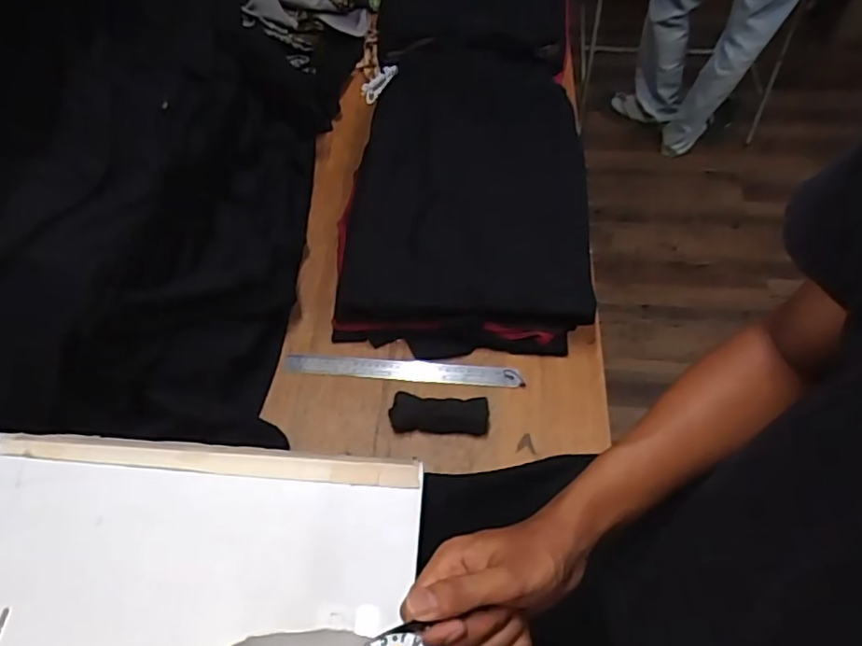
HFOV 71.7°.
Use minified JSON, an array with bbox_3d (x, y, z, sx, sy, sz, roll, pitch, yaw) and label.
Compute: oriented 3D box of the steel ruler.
[{"bbox_3d":[-0.039,0.065,0.824,0.323,0.007,0.032,3,66,4],"label":"steel ruler"}]

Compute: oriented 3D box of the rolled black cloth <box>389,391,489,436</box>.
[{"bbox_3d":[0.012,0.118,0.781,0.123,0.024,0.046,1,58,2],"label":"rolled black cloth"}]

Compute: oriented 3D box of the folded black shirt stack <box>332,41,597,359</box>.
[{"bbox_3d":[0.065,-0.236,0.956,0.363,0.098,0.596,5,58,5],"label":"folded black shirt stack"}]

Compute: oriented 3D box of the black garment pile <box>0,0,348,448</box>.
[{"bbox_3d":[-0.407,-0.224,0.775,0.410,0.358,0.639,0,58,1],"label":"black garment pile"}]

